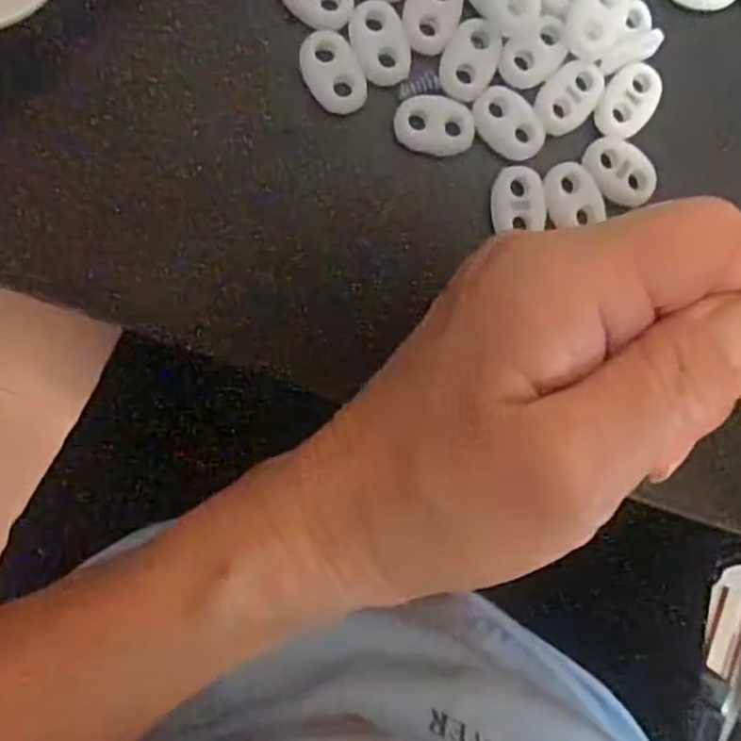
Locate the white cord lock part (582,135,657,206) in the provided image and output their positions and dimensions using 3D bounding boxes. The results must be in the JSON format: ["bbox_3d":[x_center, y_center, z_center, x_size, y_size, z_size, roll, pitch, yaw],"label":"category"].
[{"bbox_3d":[0.073,-0.058,0.216,0.022,0.004,0.016,44,87,-7],"label":"white cord lock part"}]

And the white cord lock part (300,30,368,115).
[{"bbox_3d":[-0.010,-0.081,0.205,0.014,0.004,0.022,-30,96,-4],"label":"white cord lock part"}]

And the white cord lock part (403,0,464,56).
[{"bbox_3d":[0.017,-0.099,0.208,0.015,0.004,0.023,22,90,-7],"label":"white cord lock part"}]

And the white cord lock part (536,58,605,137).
[{"bbox_3d":[0.057,-0.077,0.213,0.015,0.004,0.023,37,88,-7],"label":"white cord lock part"}]

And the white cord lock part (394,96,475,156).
[{"bbox_3d":[0.018,-0.069,0.212,0.022,0.004,0.015,6,92,-7],"label":"white cord lock part"}]

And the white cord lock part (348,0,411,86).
[{"bbox_3d":[0.003,-0.090,0.207,0.015,0.004,0.022,-17,95,-6],"label":"white cord lock part"}]

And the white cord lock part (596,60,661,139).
[{"bbox_3d":[0.075,-0.077,0.218,0.014,0.004,0.023,30,89,-7],"label":"white cord lock part"}]

